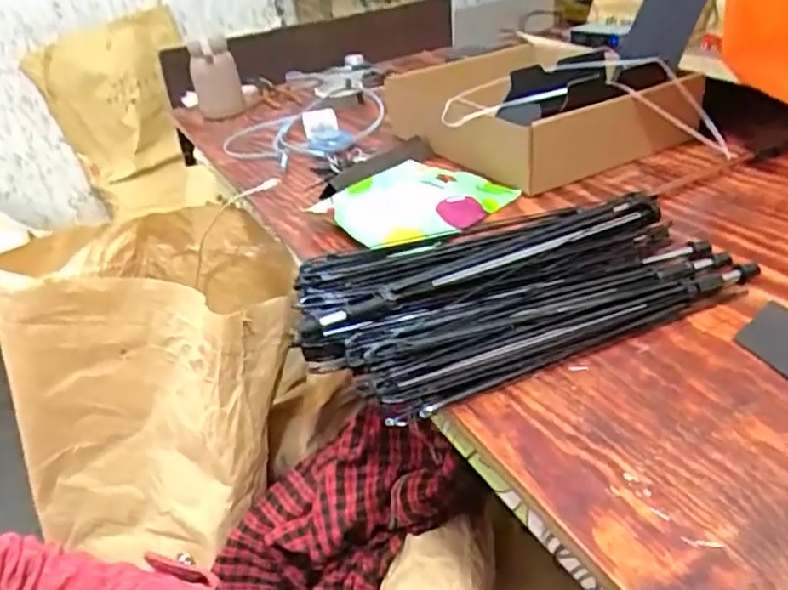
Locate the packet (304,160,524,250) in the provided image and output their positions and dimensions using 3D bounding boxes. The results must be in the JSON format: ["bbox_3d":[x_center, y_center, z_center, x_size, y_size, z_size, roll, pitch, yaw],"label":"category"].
[{"bbox_3d":[0.018,-0.107,0.731,0.207,0.040,0.137,-21,34,-20],"label":"packet"}]

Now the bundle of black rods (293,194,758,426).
[{"bbox_3d":[0.098,-0.011,0.523,0.350,0.049,0.170,-18,33,-17],"label":"bundle of black rods"}]

